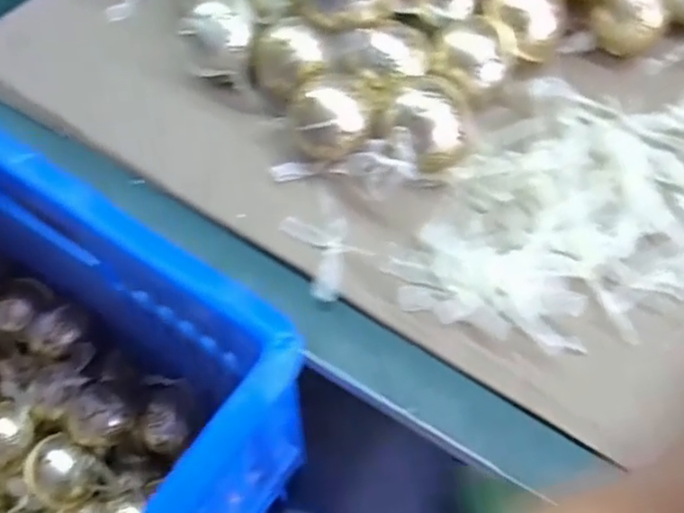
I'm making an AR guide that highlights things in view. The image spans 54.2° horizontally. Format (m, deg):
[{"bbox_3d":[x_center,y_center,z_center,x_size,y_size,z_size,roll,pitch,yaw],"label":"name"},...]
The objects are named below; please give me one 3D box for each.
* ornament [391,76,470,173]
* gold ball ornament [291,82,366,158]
[{"bbox_3d":[0.053,-0.079,0.412,0.039,0.045,0.042,0,60,1],"label":"ornament"},{"bbox_3d":[-0.006,-0.080,0.418,0.050,0.050,0.042,-2,60,0],"label":"gold ball ornament"}]

